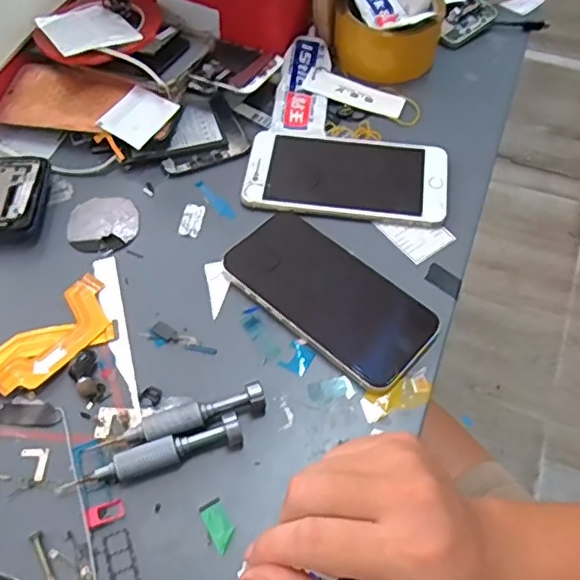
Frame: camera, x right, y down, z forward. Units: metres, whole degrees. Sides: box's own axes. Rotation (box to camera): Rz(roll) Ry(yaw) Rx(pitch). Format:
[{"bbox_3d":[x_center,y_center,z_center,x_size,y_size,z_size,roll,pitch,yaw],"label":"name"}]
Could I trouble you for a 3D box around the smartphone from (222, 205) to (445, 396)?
[{"bbox_3d":[0.027,0.001,0.398,0.141,0.009,0.072,38,64,23],"label":"smartphone"}]

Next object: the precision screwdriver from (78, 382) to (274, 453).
[{"bbox_3d":[-0.063,0.077,0.348,0.103,0.018,0.019,-19,57,-12],"label":"precision screwdriver"}]

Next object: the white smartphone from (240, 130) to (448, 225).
[{"bbox_3d":[0.044,-0.092,0.457,0.152,0.011,0.080,6,56,5],"label":"white smartphone"}]

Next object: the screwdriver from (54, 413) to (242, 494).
[{"bbox_3d":[-0.077,0.096,0.335,0.105,0.017,0.018,-18,57,-12],"label":"screwdriver"}]

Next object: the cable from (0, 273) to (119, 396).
[{"bbox_3d":[-0.160,0.034,0.381,0.106,0.006,0.051,-39,63,-23],"label":"cable"}]

